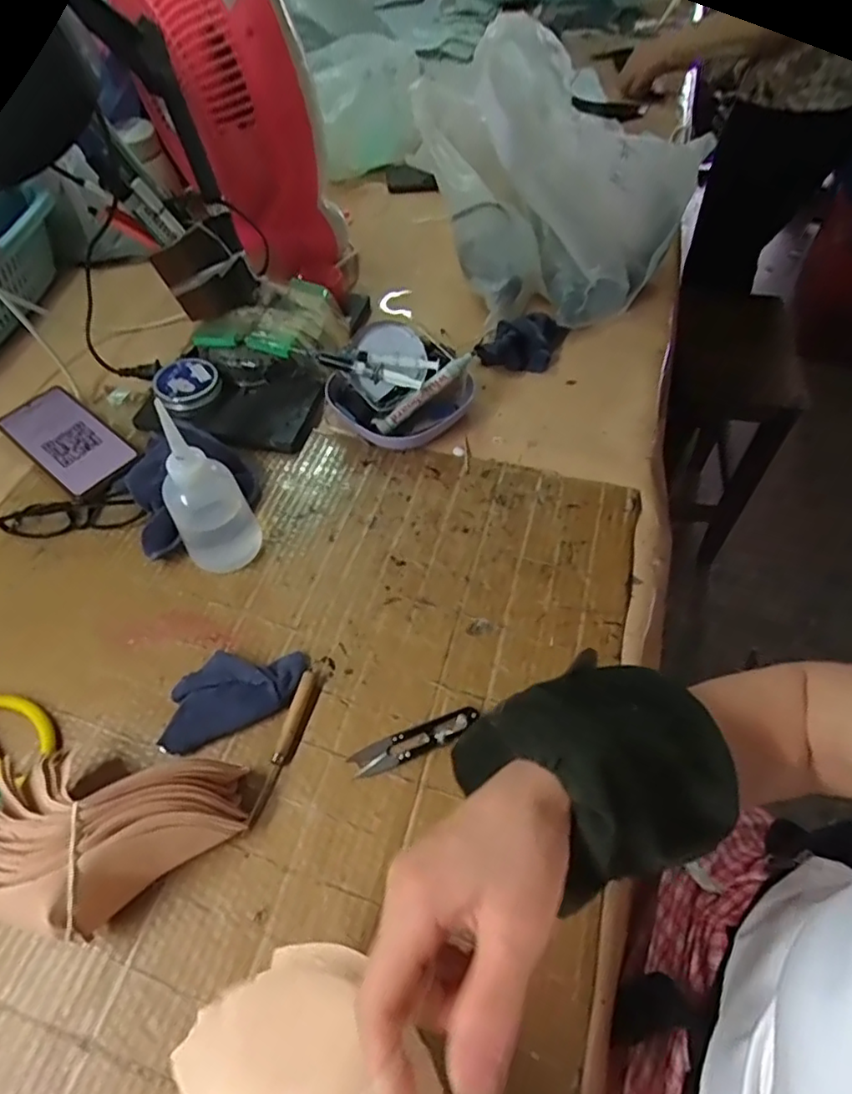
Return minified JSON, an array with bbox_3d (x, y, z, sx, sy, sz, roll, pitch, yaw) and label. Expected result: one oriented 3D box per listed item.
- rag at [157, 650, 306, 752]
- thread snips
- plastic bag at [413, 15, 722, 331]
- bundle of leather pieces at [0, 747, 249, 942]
[{"bbox_3d":[-0.149,0.111,0.481,0.112,0.020,0.064,-21,58,-12],"label":"rag"},{"bbox_3d":[-0.008,0.146,0.463,0.099,0.008,0.022,-18,57,-11],"label":"thread snips"},{"bbox_3d":[0.137,-0.425,0.721,0.339,0.235,0.232,13,57,10],"label":"plastic bag"},{"bbox_3d":[-0.205,0.188,0.391,0.157,0.082,0.102,-2,55,0],"label":"bundle of leather pieces"}]

